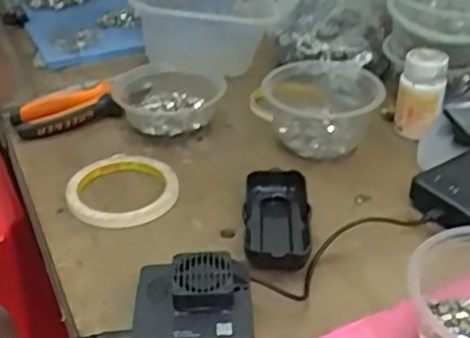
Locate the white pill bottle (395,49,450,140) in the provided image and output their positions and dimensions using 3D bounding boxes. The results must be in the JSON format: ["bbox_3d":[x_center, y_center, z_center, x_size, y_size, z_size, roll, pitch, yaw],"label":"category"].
[{"bbox_3d":[0.187,-0.077,0.641,0.043,0.077,0.039,7,35,13],"label":"white pill bottle"}]

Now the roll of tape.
[{"bbox_3d":[-0.103,0.018,0.580,0.097,0.017,0.097,-2,34,1],"label":"roll of tape"}]

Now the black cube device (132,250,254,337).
[{"bbox_3d":[-0.028,0.097,0.429,0.078,0.044,0.070,-2,34,0],"label":"black cube device"}]

